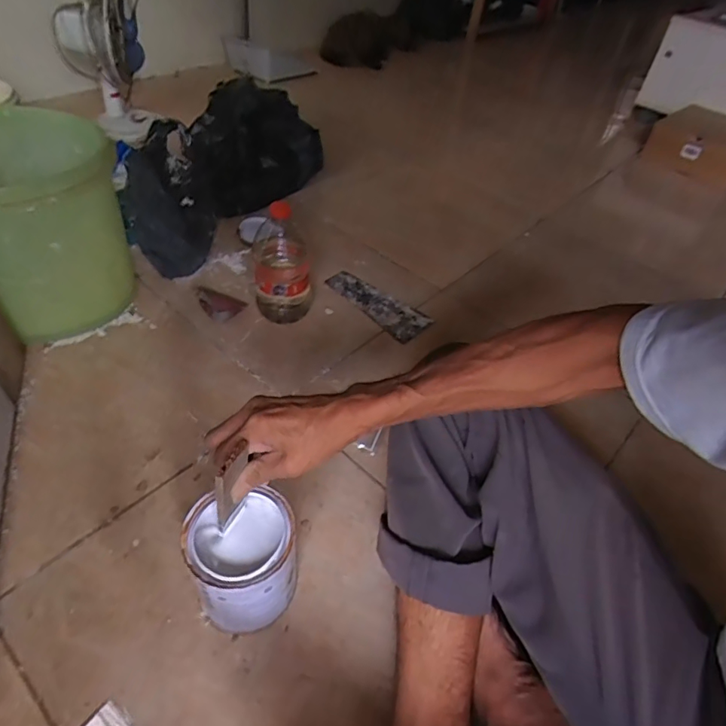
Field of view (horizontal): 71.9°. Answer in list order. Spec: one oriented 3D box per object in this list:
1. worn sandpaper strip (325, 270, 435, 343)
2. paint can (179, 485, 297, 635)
[{"bbox_3d":[0.021,-0.110,0.897,0.214,0.008,0.079,37,53,26],"label":"worn sandpaper strip"},{"bbox_3d":[-0.119,0.205,0.508,0.098,0.120,0.090,4,45,-4],"label":"paint can"}]

